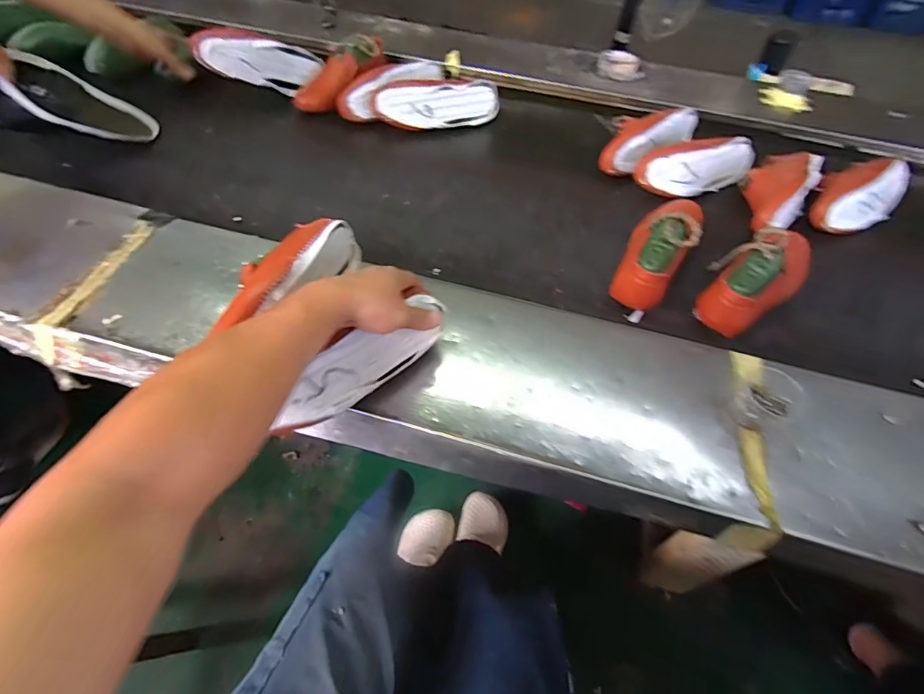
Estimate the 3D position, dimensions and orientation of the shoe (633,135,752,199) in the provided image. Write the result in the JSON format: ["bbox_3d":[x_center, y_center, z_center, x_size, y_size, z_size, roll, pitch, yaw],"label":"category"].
[{"bbox_3d":[0.419,-0.336,0.853,0.256,0.070,0.091,-19,57,-17],"label":"shoe"}]

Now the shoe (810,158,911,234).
[{"bbox_3d":[0.697,-0.267,0.817,0.228,0.067,0.106,-32,62,-24],"label":"shoe"}]

